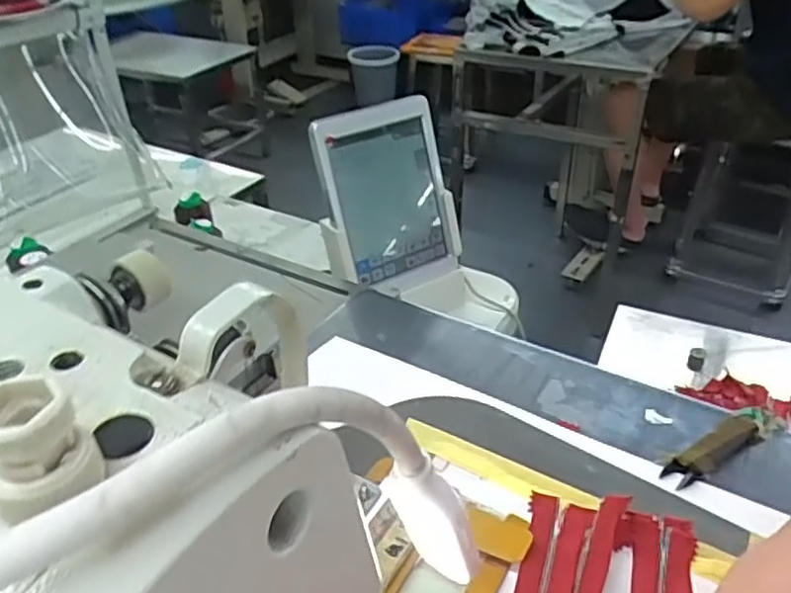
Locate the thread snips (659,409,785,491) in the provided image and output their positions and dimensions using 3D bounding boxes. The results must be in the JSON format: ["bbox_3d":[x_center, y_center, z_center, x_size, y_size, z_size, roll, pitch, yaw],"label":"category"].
[{"bbox_3d":[0.228,0.103,0.475,0.104,0.009,0.026,-21,39,-25],"label":"thread snips"}]

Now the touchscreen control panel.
[{"bbox_3d":[-0.010,-0.107,0.754,0.153,0.202,0.019,-21,21,-18],"label":"touchscreen control panel"}]

